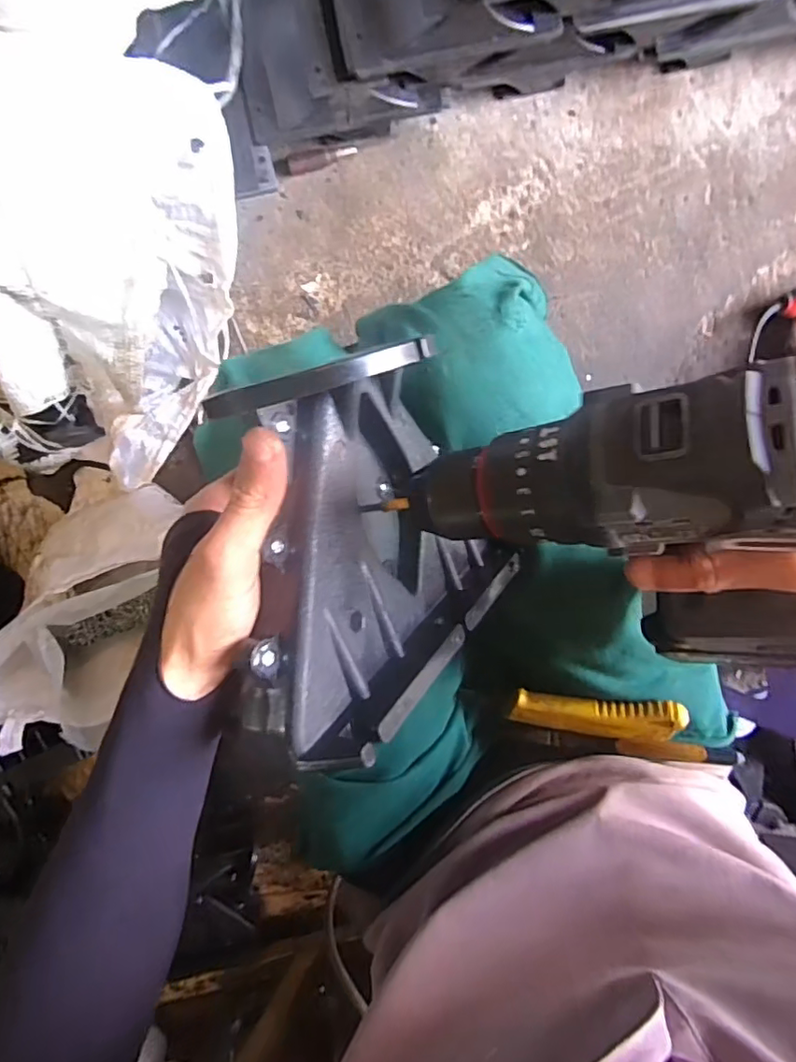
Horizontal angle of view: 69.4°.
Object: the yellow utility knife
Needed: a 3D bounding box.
[{"bbox_3d":[0.147,0.137,0.426,0.119,0.012,0.026,0,97,16],"label":"yellow utility knife"}]

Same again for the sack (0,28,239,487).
[{"bbox_3d":[-0.508,-0.291,0.618,0.614,0.236,0.407,9,96,-5],"label":"sack"}]

